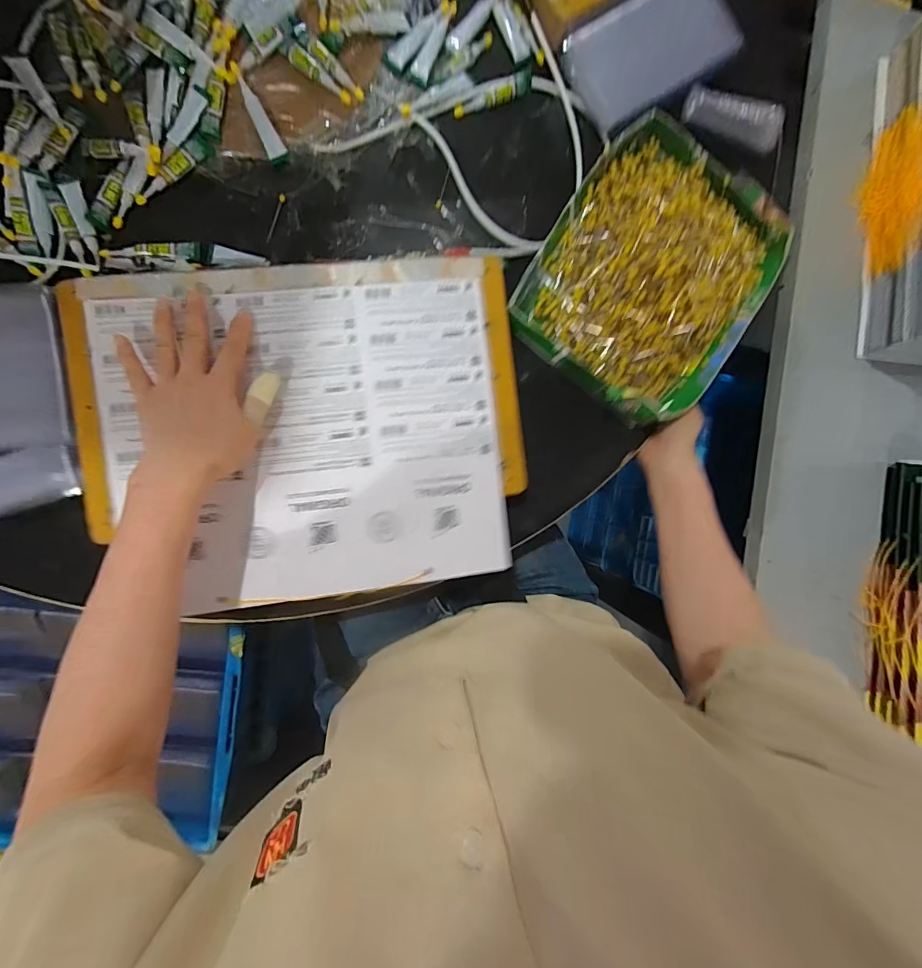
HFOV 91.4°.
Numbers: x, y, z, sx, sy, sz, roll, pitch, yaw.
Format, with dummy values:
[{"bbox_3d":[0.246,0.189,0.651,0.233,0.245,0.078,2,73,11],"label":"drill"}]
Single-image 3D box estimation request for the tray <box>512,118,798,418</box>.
[{"bbox_3d":[0.186,-0.203,0.435,0.202,0.054,0.247,34,83,-6],"label":"tray"}]

